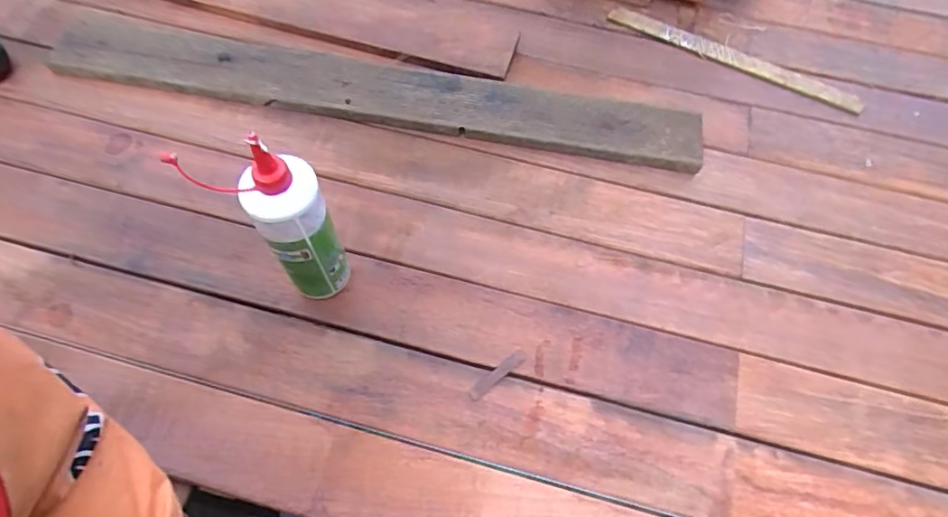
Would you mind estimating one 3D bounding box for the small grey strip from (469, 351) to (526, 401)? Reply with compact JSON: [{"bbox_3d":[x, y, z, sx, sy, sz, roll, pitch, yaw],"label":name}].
[{"bbox_3d":[0.025,0.124,0.587,0.074,0.004,0.014,-38,71,-18],"label":"small grey strip"}]

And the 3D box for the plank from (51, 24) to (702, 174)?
[{"bbox_3d":[-0.138,-0.231,0.750,0.873,0.028,0.103,9,64,2],"label":"plank"}]

